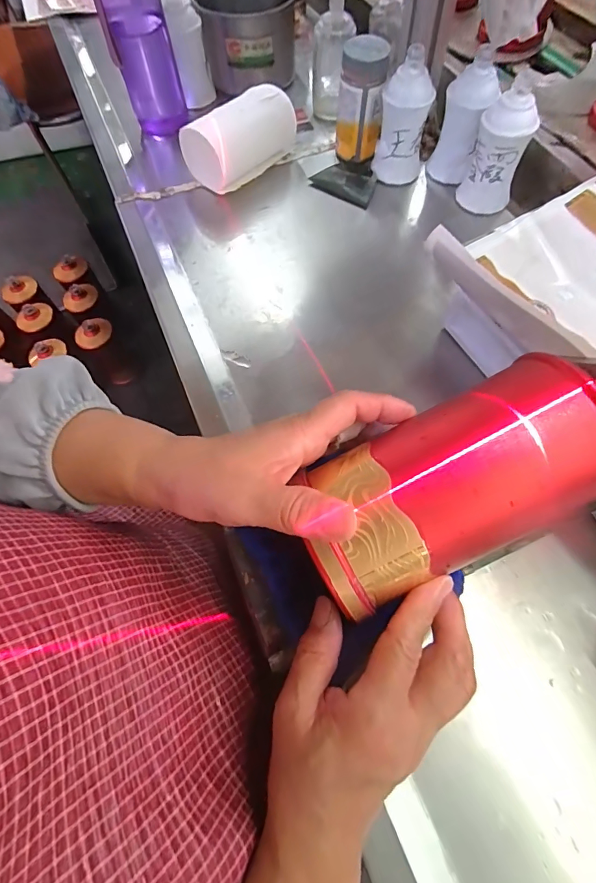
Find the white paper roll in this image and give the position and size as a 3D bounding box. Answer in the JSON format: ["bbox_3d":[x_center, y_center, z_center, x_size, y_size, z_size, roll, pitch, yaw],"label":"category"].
[{"bbox_3d":[-0.066,-0.367,0.499,0.056,0.057,0.140,41,74,19],"label":"white paper roll"}]

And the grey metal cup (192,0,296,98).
[{"bbox_3d":[-0.071,-0.576,0.573,0.130,0.078,0.126,1,65,4],"label":"grey metal cup"}]

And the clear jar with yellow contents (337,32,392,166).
[{"bbox_3d":[0.074,-0.399,0.485,0.050,0.100,0.056,4,66,6],"label":"clear jar with yellow contents"}]

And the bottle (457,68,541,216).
[{"bbox_3d":[0.215,-0.312,0.439,0.054,0.111,0.047,4,66,6],"label":"bottle"}]

